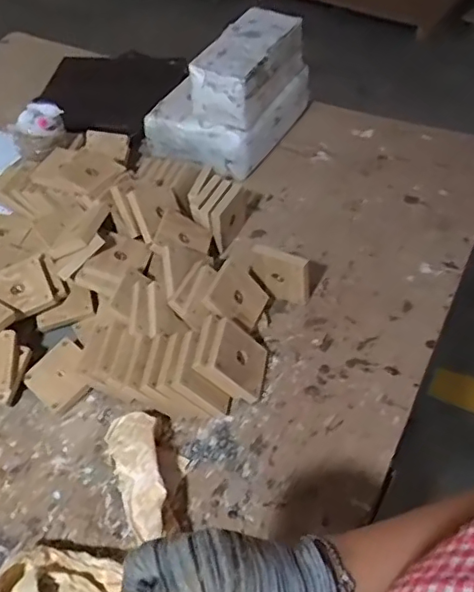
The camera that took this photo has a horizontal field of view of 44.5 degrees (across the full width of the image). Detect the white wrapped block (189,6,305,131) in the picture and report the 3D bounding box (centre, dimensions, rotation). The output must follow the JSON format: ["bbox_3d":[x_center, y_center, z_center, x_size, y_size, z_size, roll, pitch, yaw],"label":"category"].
[{"bbox_3d":[0.022,-0.417,1.061,0.112,0.111,0.235,23,53,22],"label":"white wrapped block"}]

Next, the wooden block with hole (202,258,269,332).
[{"bbox_3d":[0.002,0.002,0.801,0.083,0.012,0.088,45,45,-15],"label":"wooden block with hole"}]

